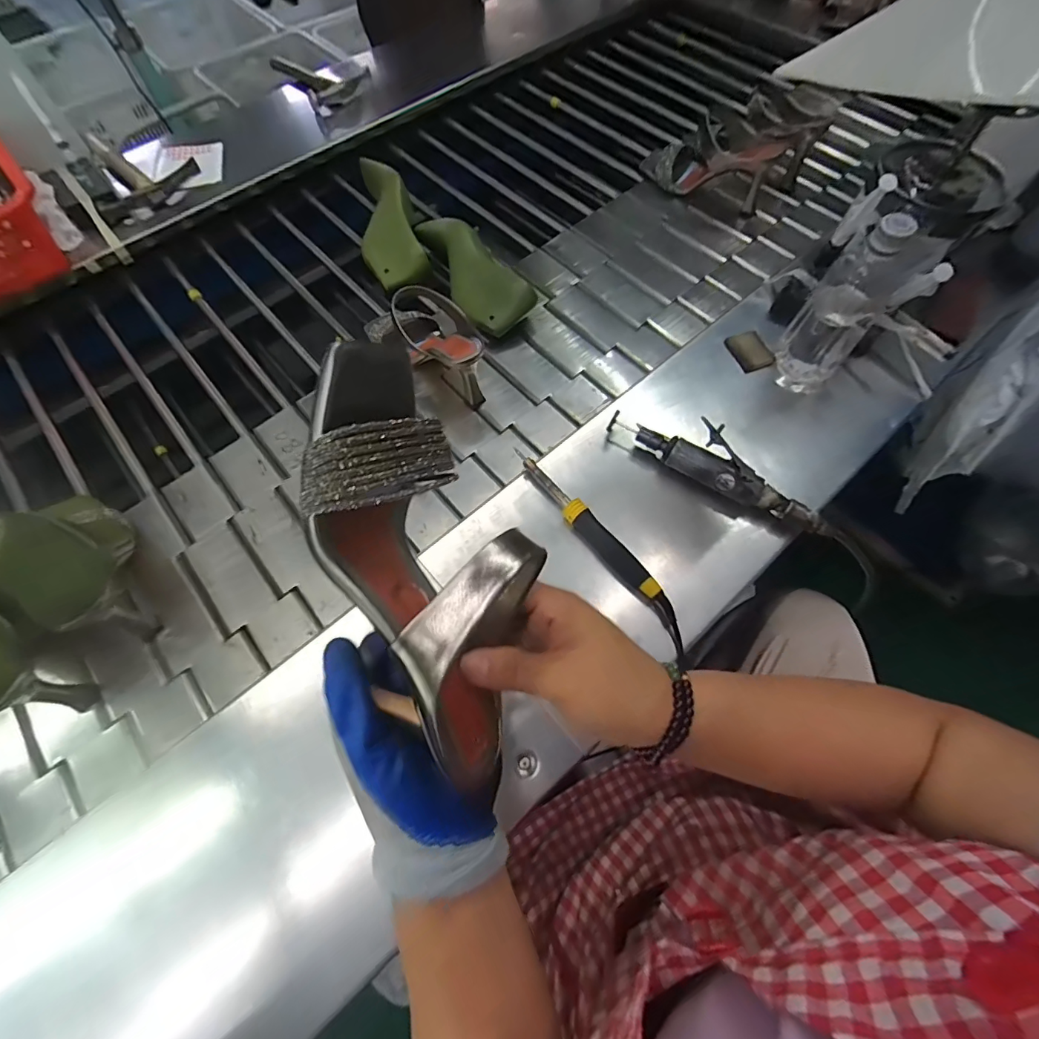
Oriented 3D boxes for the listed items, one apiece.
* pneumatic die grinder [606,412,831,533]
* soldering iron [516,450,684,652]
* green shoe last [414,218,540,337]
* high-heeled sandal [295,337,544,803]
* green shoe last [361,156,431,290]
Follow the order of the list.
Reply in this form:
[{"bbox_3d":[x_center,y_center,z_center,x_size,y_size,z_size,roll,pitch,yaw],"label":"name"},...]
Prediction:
[{"bbox_3d":[0.206,-0.055,0.500,0.240,0.054,0.046,33,70,14],"label":"pneumatic die grinder"},{"bbox_3d":[0.082,0.022,0.480,0.027,0.032,0.253,-34,70,-14],"label":"soldering iron"},{"bbox_3d":[-0.067,-0.361,0.683,0.094,0.070,0.236,-24,66,-8],"label":"green shoe last"},{"bbox_3d":[-0.044,0.020,0.237,0.094,0.085,0.226,-21,89,-7],"label":"high-heeled sandal"},{"bbox_3d":[-0.203,-0.459,0.721,0.092,0.066,0.232,-14,65,-4],"label":"green shoe last"}]

